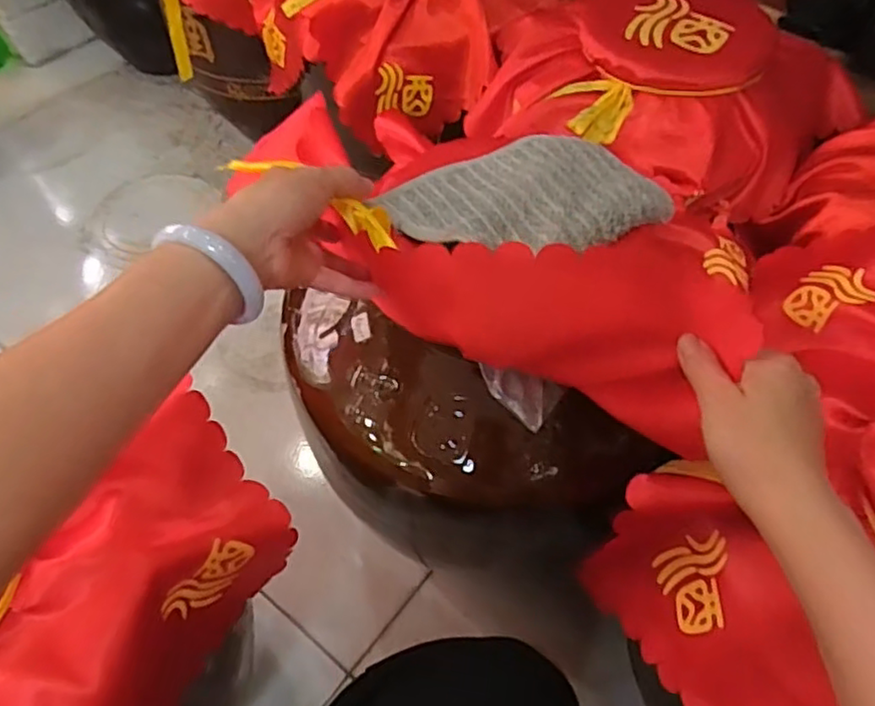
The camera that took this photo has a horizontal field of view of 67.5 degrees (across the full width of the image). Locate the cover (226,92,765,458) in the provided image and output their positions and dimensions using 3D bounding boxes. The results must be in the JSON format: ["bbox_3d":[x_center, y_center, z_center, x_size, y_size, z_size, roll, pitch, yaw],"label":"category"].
[{"bbox_3d":[0.088,-0.082,0.467,0.275,0.114,0.215,22,57,14],"label":"cover"}]

